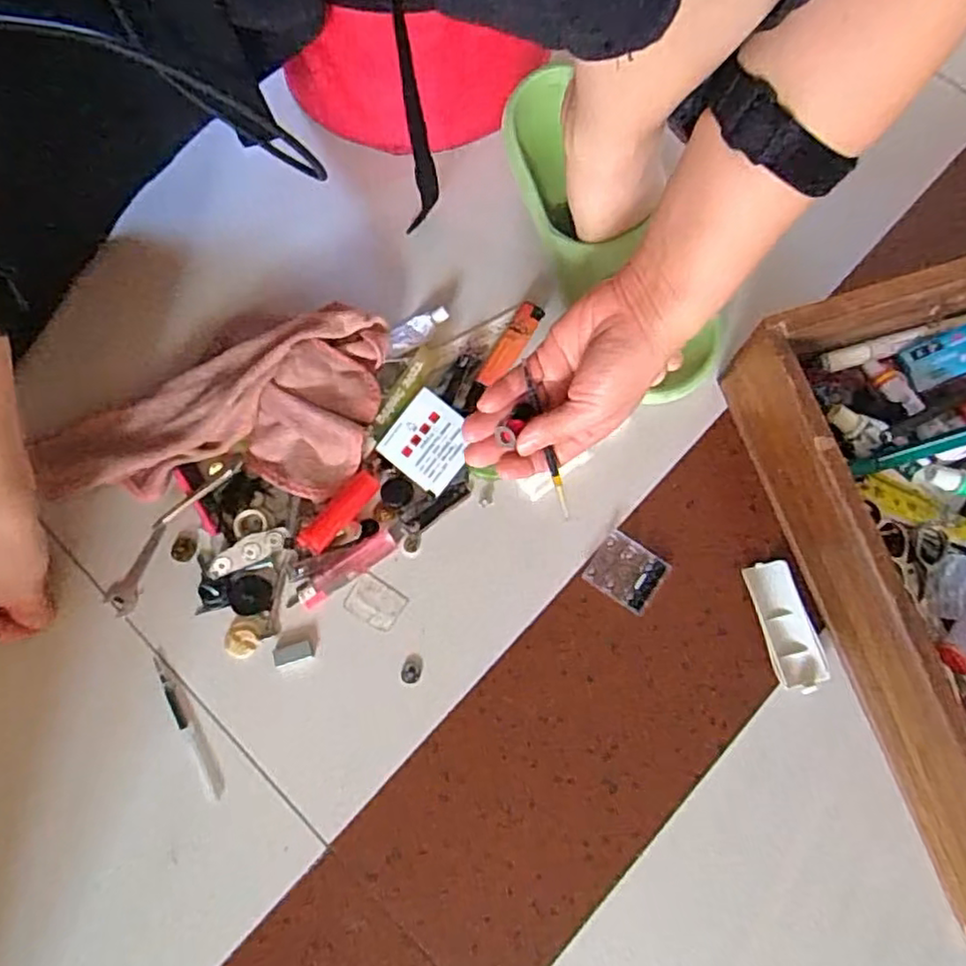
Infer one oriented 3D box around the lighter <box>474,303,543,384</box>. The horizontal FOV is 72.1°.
[{"bbox_3d":[0.022,-0.107,0.519,0.021,0.010,0.076,29,77,8],"label":"lighter"}]

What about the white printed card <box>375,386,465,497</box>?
[{"bbox_3d":[-0.040,-0.031,0.494,0.060,0.004,0.060,39,92,9],"label":"white printed card"}]

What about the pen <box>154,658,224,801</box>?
[{"bbox_3d":[-0.205,0.169,0.457,0.012,0.004,0.103,-31,77,-7],"label":"pen"}]

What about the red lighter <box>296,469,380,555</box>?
[{"bbox_3d":[-0.103,0.021,0.478,0.023,0.014,0.069,39,79,10],"label":"red lighter"}]

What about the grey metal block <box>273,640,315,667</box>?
[{"bbox_3d":[-0.133,0.120,0.467,0.026,0.004,0.013,-17,75,-4],"label":"grey metal block"}]

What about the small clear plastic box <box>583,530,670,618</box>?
[{"bbox_3d":[0.103,0.064,0.480,0.050,0.005,0.043,34,78,9],"label":"small clear plastic box"}]

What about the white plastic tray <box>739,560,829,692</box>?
[{"bbox_3d":[0.212,0.099,0.464,0.037,0.008,0.087,-12,75,-2],"label":"white plastic tray"}]

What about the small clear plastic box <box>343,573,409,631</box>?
[{"bbox_3d":[-0.078,0.086,0.476,0.039,0.004,0.030,33,78,9],"label":"small clear plastic box"}]

